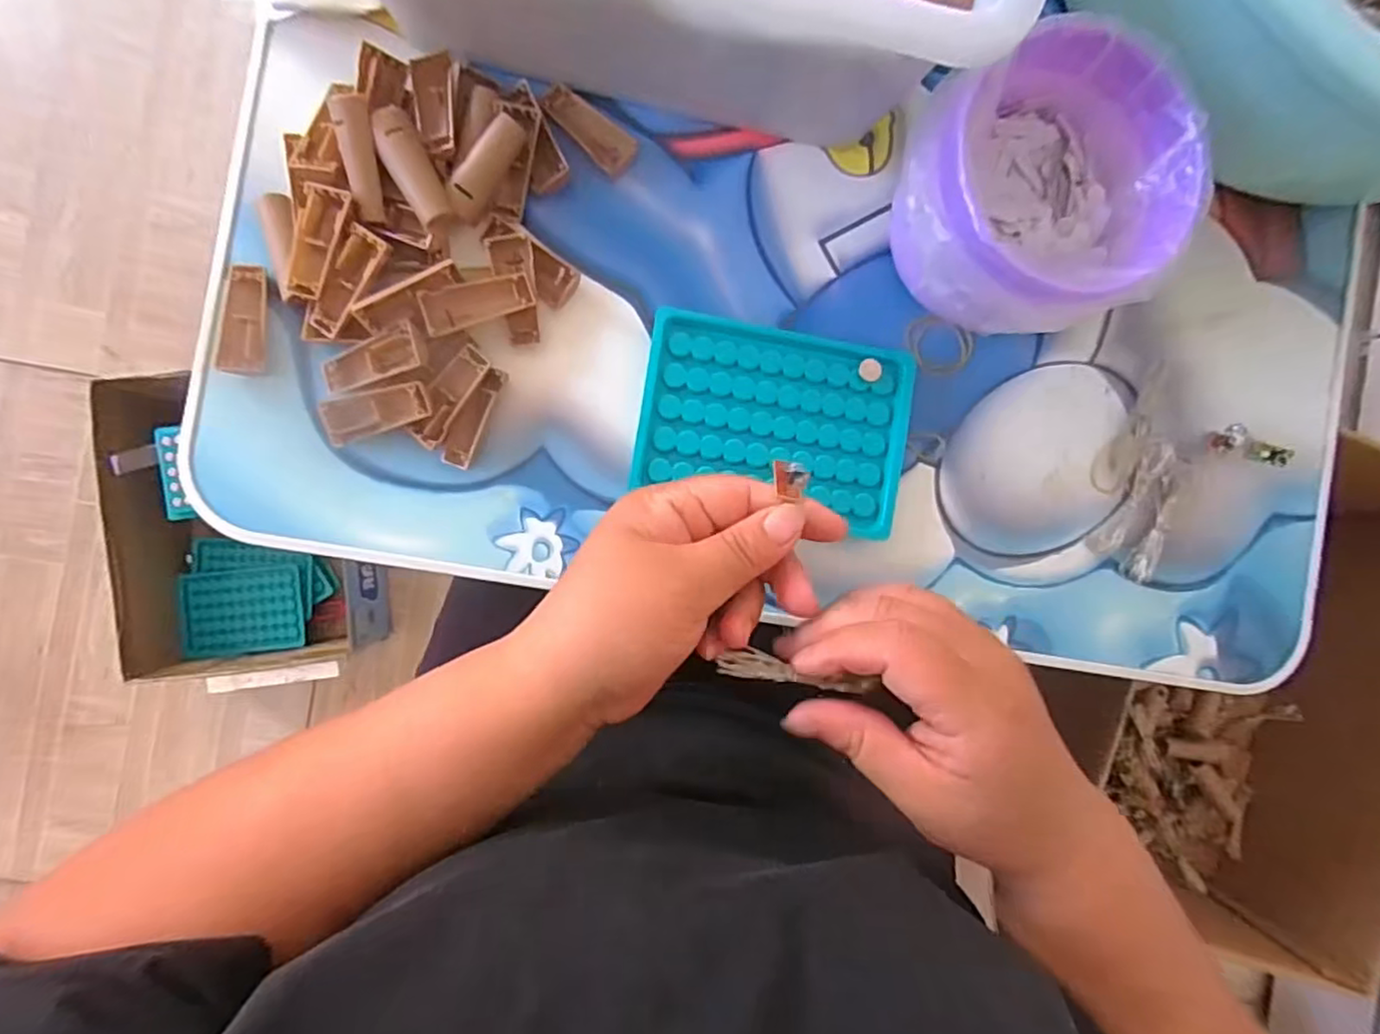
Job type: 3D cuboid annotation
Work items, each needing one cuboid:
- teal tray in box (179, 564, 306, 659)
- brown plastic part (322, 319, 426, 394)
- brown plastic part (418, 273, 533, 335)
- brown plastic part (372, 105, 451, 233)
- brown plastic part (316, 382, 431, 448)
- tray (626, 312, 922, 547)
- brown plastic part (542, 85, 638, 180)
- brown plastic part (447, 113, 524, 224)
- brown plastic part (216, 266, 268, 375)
[{"bbox_3d":[-0.510,0.107,0.760,0.124,0.020,0.094,-5,91,-5],"label":"teal tray in box"},{"bbox_3d":[-0.146,-0.072,0.305,0.049,0.006,0.021,-20,93,8],"label":"brown plastic part"},{"bbox_3d":[-0.099,-0.100,0.310,0.050,0.015,0.018,-18,92,-5],"label":"brown plastic part"},{"bbox_3d":[-0.124,-0.156,0.299,0.017,0.015,0.050,-25,106,-9],"label":"brown plastic part"},{"bbox_3d":[-0.144,-0.048,0.304,0.050,0.007,0.019,-15,92,6],"label":"brown plastic part"},{"bbox_3d":[0.042,-0.047,0.329,0.130,0.015,0.089,9,89,-5],"label":"tray"},{"bbox_3d":[-0.050,-0.187,0.322,0.048,0.006,0.020,39,87,-4],"label":"brown plastic part"},{"bbox_3d":[-0.095,-0.161,0.309,0.016,0.016,0.050,32,87,-5],"label":"brown plastic part"},{"bbox_3d":[-0.205,-0.090,0.305,0.021,0.007,0.049,1,90,-5],"label":"brown plastic part"}]

